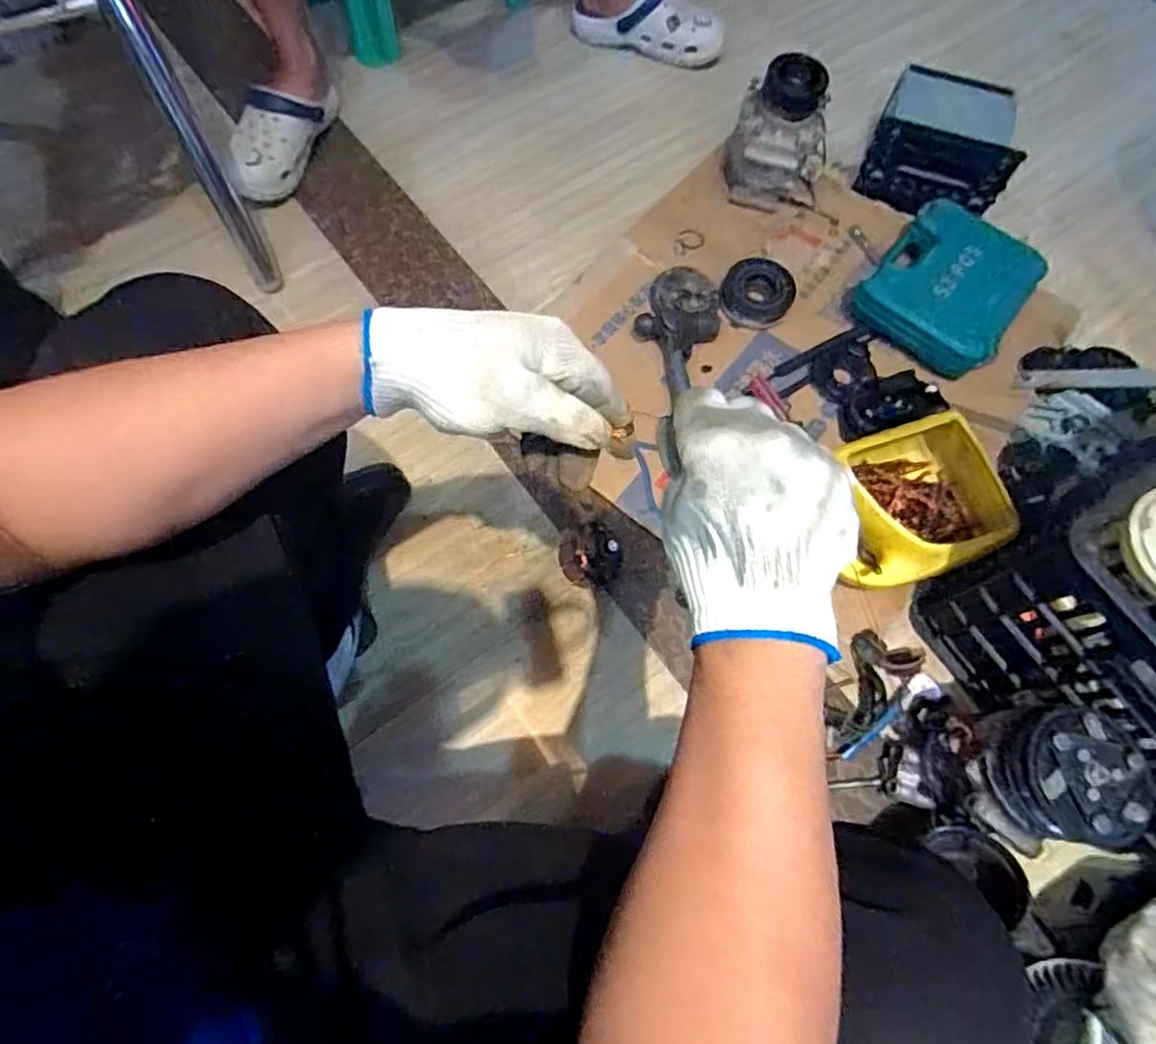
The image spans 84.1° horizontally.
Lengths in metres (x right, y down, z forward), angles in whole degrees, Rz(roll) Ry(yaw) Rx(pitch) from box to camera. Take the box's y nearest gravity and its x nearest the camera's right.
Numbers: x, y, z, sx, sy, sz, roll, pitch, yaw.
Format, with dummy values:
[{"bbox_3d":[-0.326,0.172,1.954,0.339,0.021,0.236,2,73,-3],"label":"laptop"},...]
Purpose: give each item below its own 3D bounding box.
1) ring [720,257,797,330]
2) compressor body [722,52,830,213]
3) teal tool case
[{"bbox_3d":[0.262,-0.332,0.935,0.102,0.019,0.102,0,89,4],"label":"ring"},{"bbox_3d":[0.303,-0.572,0.955,0.151,0.184,0.105,20,68,5],"label":"compressor body"},{"bbox_3d":[0.534,-0.337,0.931,0.198,0.076,0.234,39,71,13],"label":"teal tool case"}]

